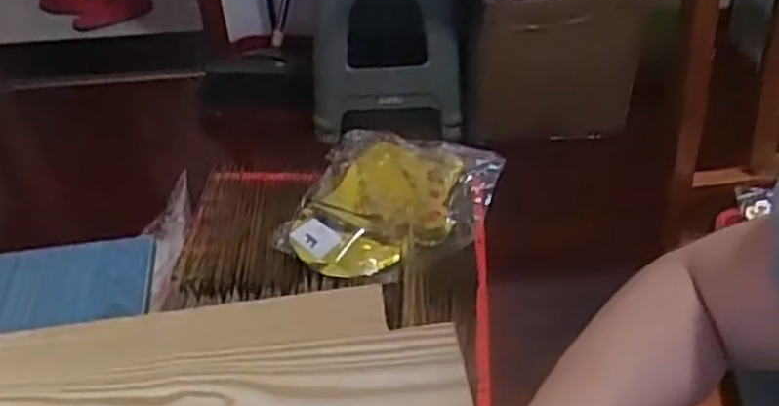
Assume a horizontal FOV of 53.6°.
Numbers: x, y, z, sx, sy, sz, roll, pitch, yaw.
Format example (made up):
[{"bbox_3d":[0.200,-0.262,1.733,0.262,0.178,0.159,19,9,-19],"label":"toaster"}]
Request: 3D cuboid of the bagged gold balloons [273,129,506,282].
[{"bbox_3d":[0.003,-0.001,0.912,0.220,0.037,0.225,11,43,15],"label":"bagged gold balloons"}]

